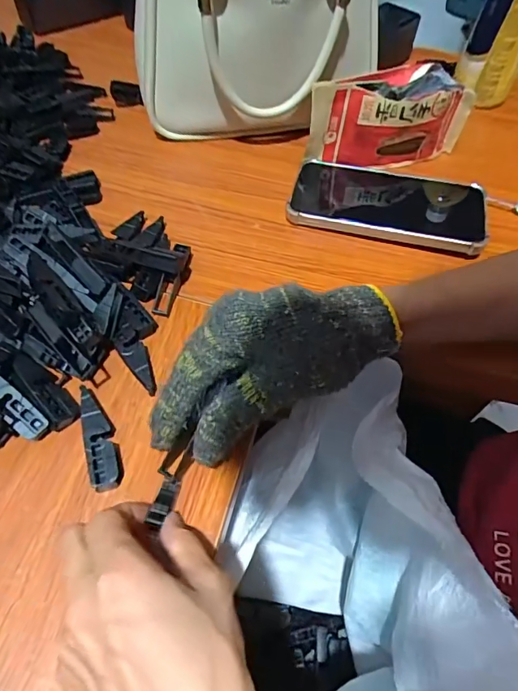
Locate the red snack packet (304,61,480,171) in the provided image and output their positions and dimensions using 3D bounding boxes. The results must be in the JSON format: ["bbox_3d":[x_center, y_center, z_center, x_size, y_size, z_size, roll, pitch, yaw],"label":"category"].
[{"bbox_3d":[0.124,-0.208,0.431,0.156,0.086,0.039,-18,60,-16],"label":"red snack packet"}]

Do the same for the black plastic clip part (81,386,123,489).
[{"bbox_3d":[-0.096,0.056,0.278,0.018,0.013,0.064,-14,59,-14],"label":"black plastic clip part"}]

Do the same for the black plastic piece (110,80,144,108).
[{"bbox_3d":[-0.140,-0.265,0.483,0.031,0.023,0.013,-2,57,-6],"label":"black plastic piece"}]

